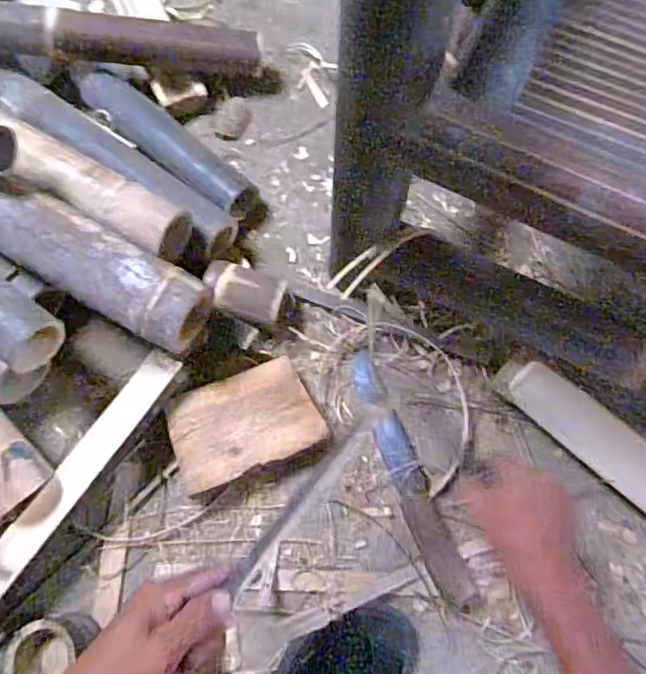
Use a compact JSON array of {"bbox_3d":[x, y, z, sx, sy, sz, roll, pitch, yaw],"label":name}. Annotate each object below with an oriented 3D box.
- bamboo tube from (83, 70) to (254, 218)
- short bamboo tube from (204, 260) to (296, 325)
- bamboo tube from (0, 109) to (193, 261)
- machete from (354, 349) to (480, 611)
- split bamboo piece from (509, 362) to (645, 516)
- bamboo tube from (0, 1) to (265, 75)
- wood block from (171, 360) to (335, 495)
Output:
[{"bbox_3d":[-0.208,-0.264,0.781,0.292,0.058,0.067,41,77,10],"label":"bamboo tube"},{"bbox_3d":[-0.092,-0.051,0.720,0.109,0.064,0.072,16,74,4],"label":"short bamboo tube"},{"bbox_3d":[-0.405,-0.257,0.664,0.567,0.077,0.071,29,76,7],"label":"bamboo tube"},{"bbox_3d":[0.099,0.163,0.685,0.041,0.010,0.309,-21,75,-7],"label":"machete"},{"bbox_3d":[0.353,0.145,0.678,0.327,0.033,0.065,41,78,10],"label":"split bamboo piece"},{"bbox_3d":[-0.323,-0.400,0.752,0.483,0.046,0.059,-2,73,-15],"label":"bamboo tube"},{"bbox_3d":[-0.090,0.103,0.675,0.166,0.042,0.112,-24,76,-7],"label":"wood block"}]

